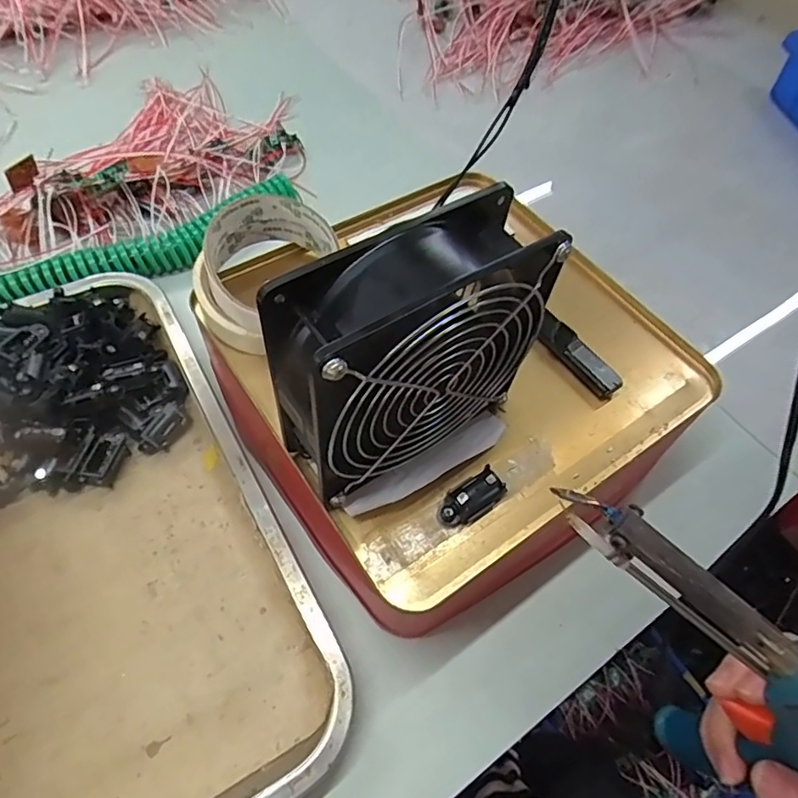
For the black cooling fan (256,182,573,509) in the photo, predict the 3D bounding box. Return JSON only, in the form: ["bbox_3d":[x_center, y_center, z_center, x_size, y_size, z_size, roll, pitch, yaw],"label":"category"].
[{"bbox_3d":[0.008,-0.016,0.251,0.120,0.122,0.052,-32,65,-21],"label":"black cooling fan"}]

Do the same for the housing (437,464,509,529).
[{"bbox_3d":[0.034,0.048,0.275,0.034,0.014,0.018,-30,64,-20],"label":"housing"}]

